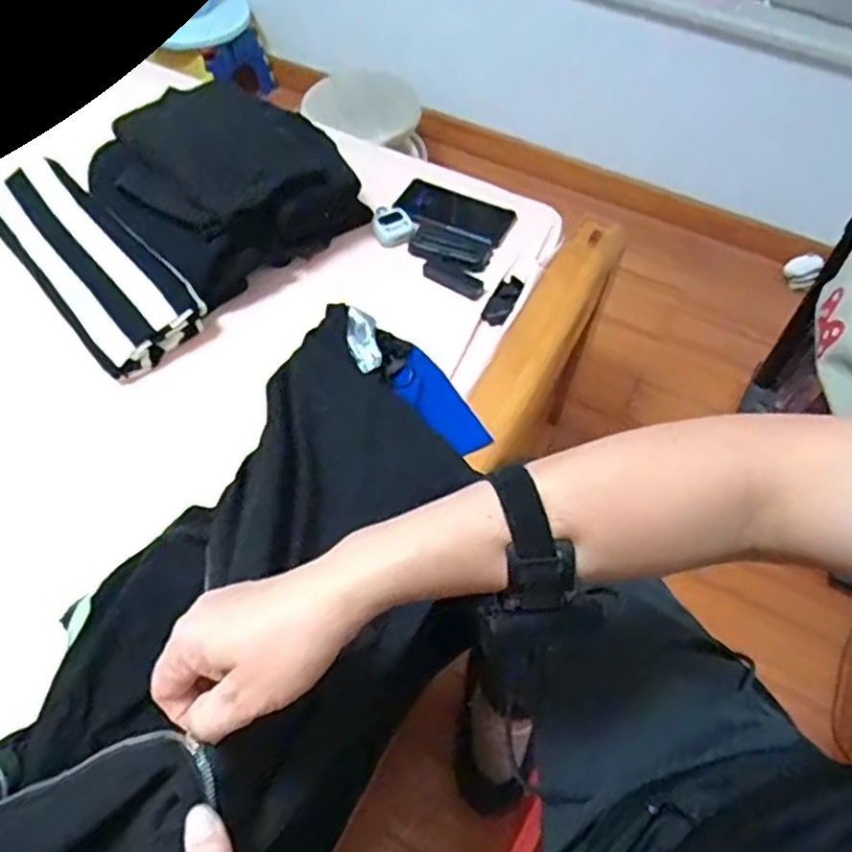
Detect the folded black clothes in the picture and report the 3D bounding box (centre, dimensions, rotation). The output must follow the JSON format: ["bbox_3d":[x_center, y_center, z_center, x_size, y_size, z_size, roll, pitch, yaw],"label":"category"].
[{"bbox_3d":[-0.255,-0.314,0.911,0.273,0.152,0.234,-33,64,-22],"label":"folded black clothes"}]

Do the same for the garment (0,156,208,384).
[{"bbox_3d":[-0.421,-0.206,0.870,0.132,0.039,0.333,-44,70,-8],"label":"garment"}]

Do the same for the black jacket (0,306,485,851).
[{"bbox_3d":[-0.170,0.195,0.592,0.315,0.098,0.745,28,62,15],"label":"black jacket"}]

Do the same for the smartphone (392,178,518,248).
[{"bbox_3d":[0.043,-0.305,0.995,0.161,0.012,0.092,22,58,11],"label":"smartphone"}]

